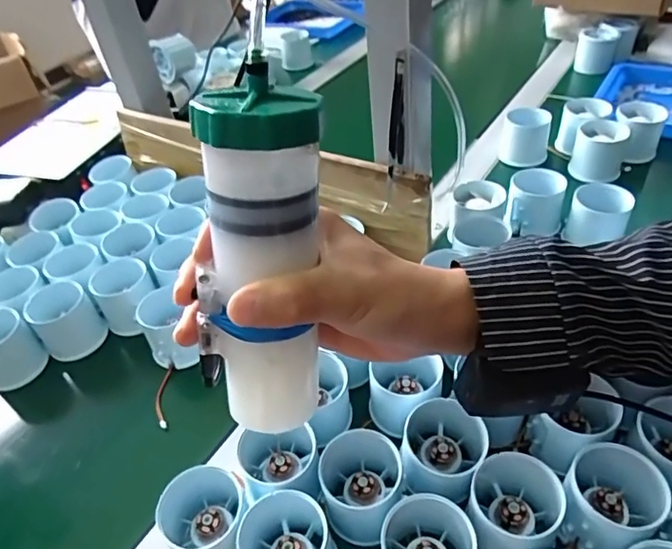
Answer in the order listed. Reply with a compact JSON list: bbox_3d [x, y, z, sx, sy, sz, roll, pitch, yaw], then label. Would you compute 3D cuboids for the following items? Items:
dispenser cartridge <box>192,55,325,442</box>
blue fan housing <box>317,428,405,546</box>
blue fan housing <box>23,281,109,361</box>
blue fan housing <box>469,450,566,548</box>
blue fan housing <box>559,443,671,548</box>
[{"bbox_3d":[-0.037,-0.001,0.273,0.043,0.192,0.046,26,38,32],"label":"dispenser cartridge"},{"bbox_3d":[0.014,0.133,0.346,0.061,0.040,0.053,7,44,16],"label":"blue fan housing"},{"bbox_3d":[-0.247,0.040,0.491,0.051,0.051,0.049,-4,42,4],"label":"blue fan housing"},{"bbox_3d":[0.104,0.143,0.324,0.054,0.049,0.054,-4,42,4],"label":"blue fan housing"},{"bbox_3d":[0.161,0.136,0.319,0.055,0.044,0.049,-33,48,-26],"label":"blue fan housing"}]

